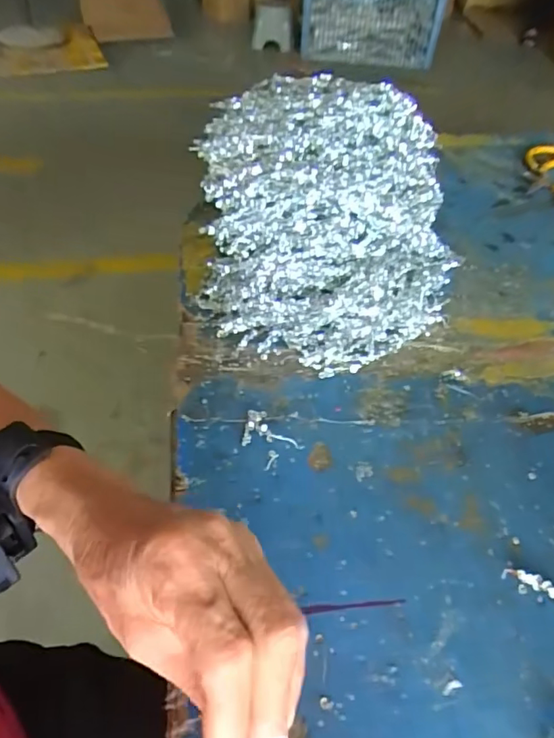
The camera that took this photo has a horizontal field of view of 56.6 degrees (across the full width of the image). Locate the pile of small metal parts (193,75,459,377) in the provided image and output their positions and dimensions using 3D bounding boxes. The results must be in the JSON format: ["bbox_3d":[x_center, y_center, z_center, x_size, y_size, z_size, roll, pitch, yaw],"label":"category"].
[{"bbox_3d":[0.038,-0.130,0.454,0.245,0.163,0.200,15,49,11],"label":"pile of small metal parts"}]

